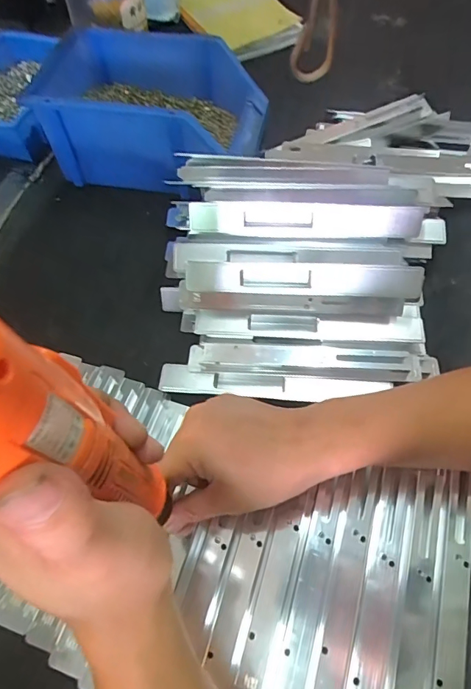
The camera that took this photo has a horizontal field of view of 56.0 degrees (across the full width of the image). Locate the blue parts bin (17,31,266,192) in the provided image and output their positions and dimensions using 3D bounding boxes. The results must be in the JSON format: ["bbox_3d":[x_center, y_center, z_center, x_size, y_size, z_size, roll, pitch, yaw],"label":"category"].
[{"bbox_3d":[-0.099,-0.275,0.536,0.240,0.114,0.149,9,61,8],"label":"blue parts bin"}]

